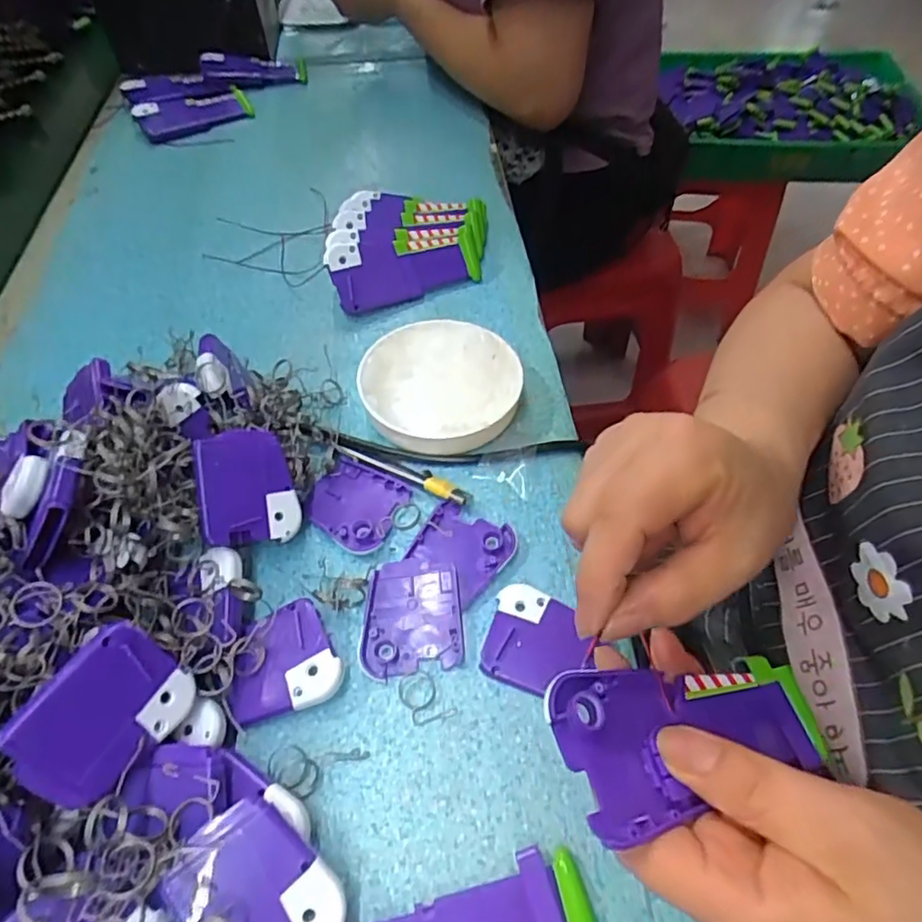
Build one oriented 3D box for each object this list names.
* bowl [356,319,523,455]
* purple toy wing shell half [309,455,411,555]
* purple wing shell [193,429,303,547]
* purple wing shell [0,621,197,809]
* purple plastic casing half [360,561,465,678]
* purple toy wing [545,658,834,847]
[{"bbox_3d":[-0.013,-0.051,0.395,0.105,0.025,0.104,0,54,0],"label":"bowl"},{"bbox_3d":[-0.066,0.027,0.355,0.058,0.007,0.050,27,58,19],"label":"purple toy wing shell half"},{"bbox_3d":[-0.117,0.014,0.320,0.050,0.005,0.061,-6,85,-32],"label":"purple wing shell"},{"bbox_3d":[-0.143,0.103,0.236,0.007,0.053,0.061,-19,32,39],"label":"purple wing shell"},{"bbox_3d":[-0.027,0.083,0.315,0.052,0.007,0.060,-4,54,-2],"label":"purple plastic casing half"},{"bbox_3d":[0.087,0.099,0.214,0.118,0.009,0.049,3,51,-24],"label":"purple toy wing"}]

